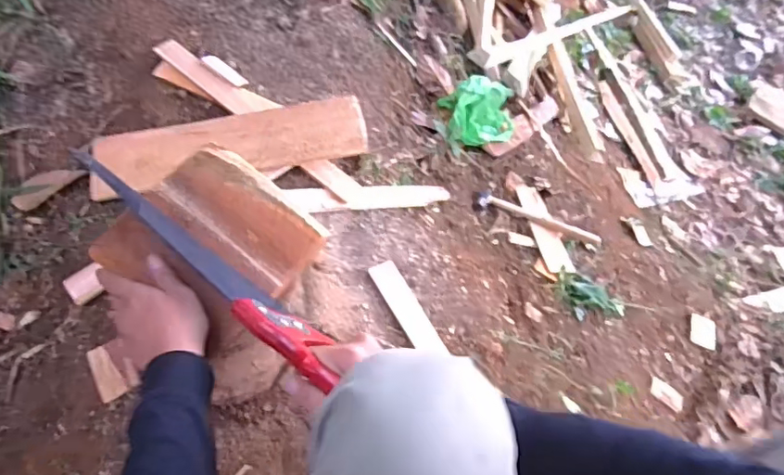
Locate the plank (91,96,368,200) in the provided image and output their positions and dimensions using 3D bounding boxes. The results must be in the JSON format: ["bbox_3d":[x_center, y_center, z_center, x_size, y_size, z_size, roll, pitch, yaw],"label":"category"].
[{"bbox_3d":[-0.236,-0.141,0.811,0.391,0.022,0.110,-9,62,-11],"label":"plank"}]

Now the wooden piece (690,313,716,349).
[{"bbox_3d":[0.615,0.185,1.092,0.055,0.012,0.066,15,60,2],"label":"wooden piece"}]

